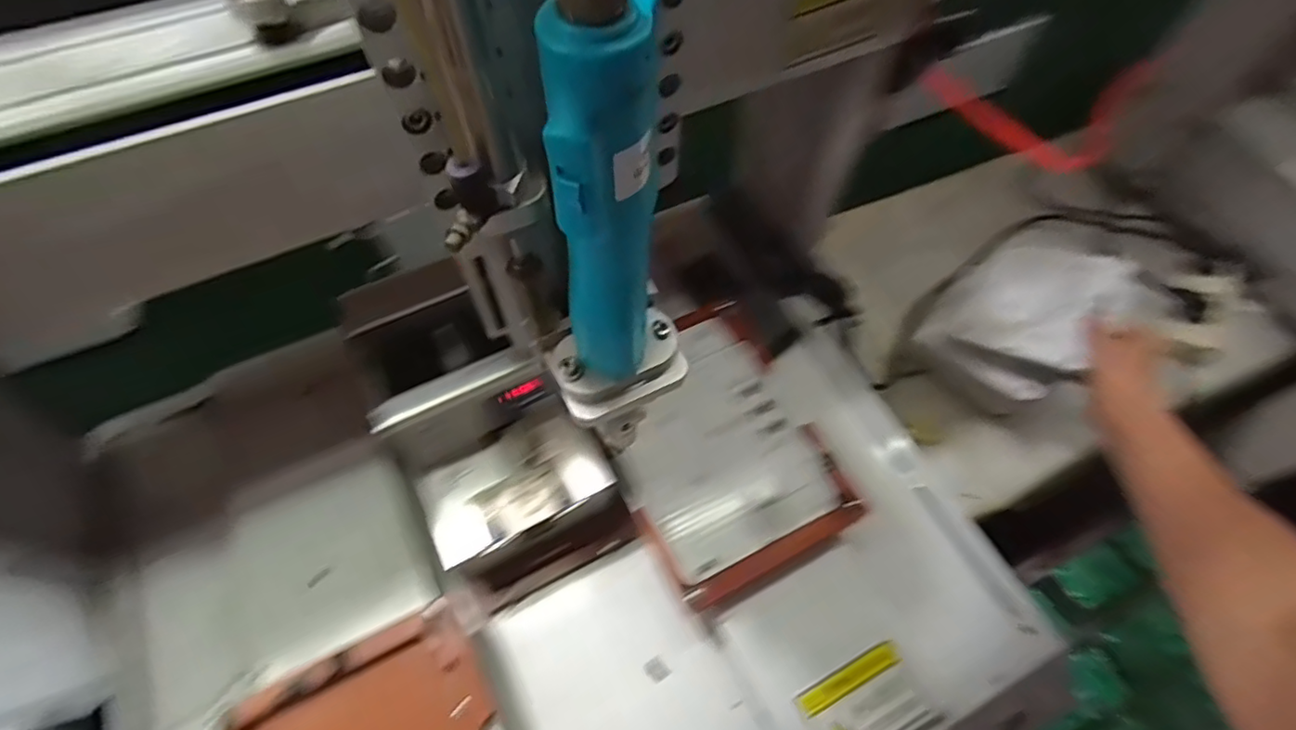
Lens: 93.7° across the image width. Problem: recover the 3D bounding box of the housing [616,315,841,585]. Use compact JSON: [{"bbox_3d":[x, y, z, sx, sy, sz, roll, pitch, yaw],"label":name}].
[{"bbox_3d":[0.050,0.060,0.485,0.138,0.018,0.179,-24,63,-13],"label":"housing"}]

